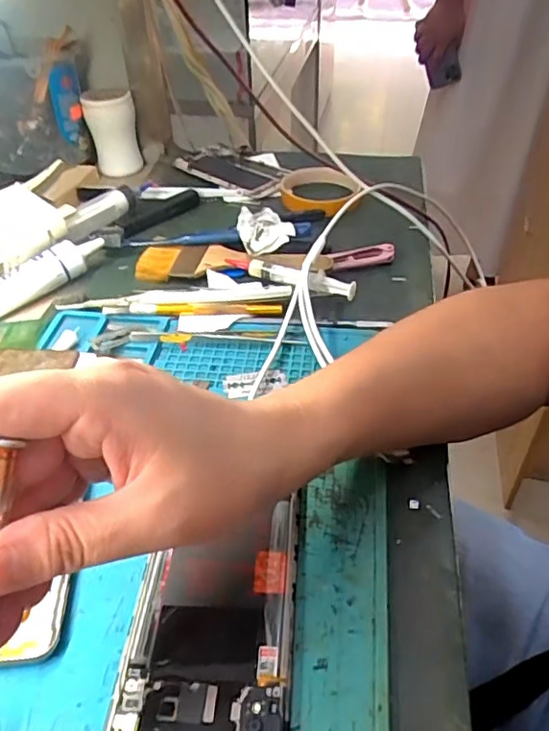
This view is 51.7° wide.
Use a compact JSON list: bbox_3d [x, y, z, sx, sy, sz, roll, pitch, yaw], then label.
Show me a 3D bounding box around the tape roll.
[{"bbox_3d":[0.045,-0.180,0.575,0.075,0.021,0.094,1,42,2],"label":"tape roll"}]

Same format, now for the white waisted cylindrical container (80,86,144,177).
[{"bbox_3d":[-0.183,-0.270,0.641,0.054,0.075,0.060,-12,43,-13],"label":"white waisted cylindrical container"}]

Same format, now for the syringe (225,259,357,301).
[{"bbox_3d":[0.012,-0.073,0.457,0.113,0.015,0.013,20,46,22],"label":"syringe"}]

